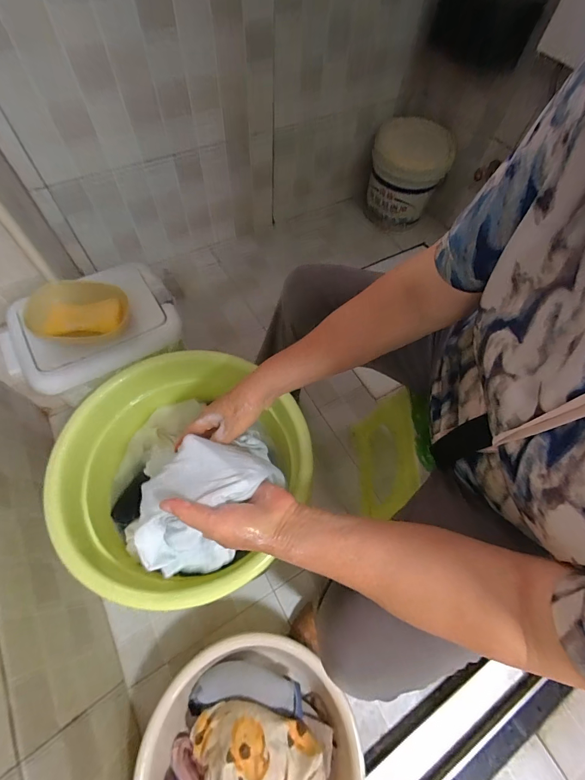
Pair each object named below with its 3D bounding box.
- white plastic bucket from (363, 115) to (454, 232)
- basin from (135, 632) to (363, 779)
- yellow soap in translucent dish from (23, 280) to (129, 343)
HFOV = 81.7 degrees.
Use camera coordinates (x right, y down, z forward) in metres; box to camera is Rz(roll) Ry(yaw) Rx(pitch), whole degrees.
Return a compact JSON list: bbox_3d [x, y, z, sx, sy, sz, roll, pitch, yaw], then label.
[{"bbox_3d":[0.364,-0.679,1.097,0.227,0.274,0.254,23,64,9],"label":"white plastic bucket"},{"bbox_3d":[-0.066,0.566,0.521,0.288,0.117,0.308,1,63,-3],"label":"basin"},{"bbox_3d":[-0.333,-0.124,0.529,0.128,0.034,0.100,-2,63,-4],"label":"yellow soap in translucent dish"}]

